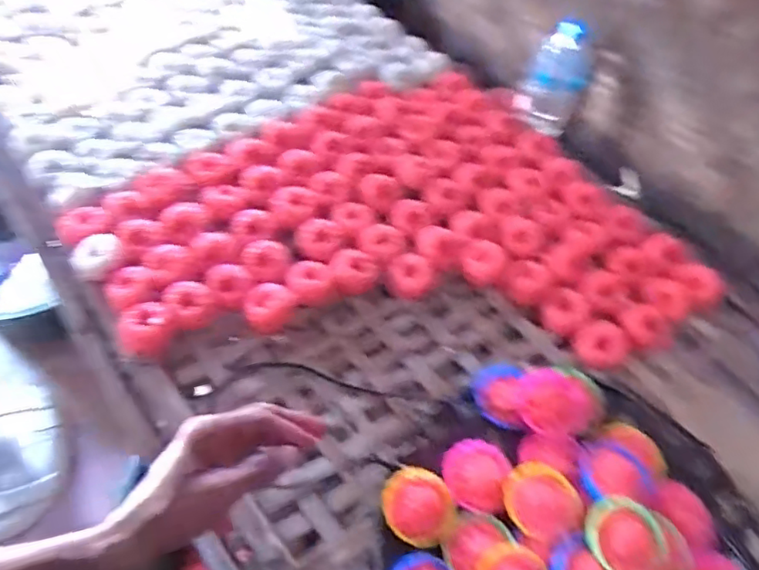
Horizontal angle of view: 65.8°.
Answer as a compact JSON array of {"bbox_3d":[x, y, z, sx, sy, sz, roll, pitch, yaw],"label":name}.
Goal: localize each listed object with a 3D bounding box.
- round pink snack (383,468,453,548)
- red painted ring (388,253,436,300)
[{"bbox_3d":[0.034,0.198,0.522,0.062,0.029,0.058,3,53,-4],"label":"round pink snack"},{"bbox_3d":[0.036,-0.009,0.673,0.051,0.025,0.048,3,53,-4],"label":"red painted ring"}]

